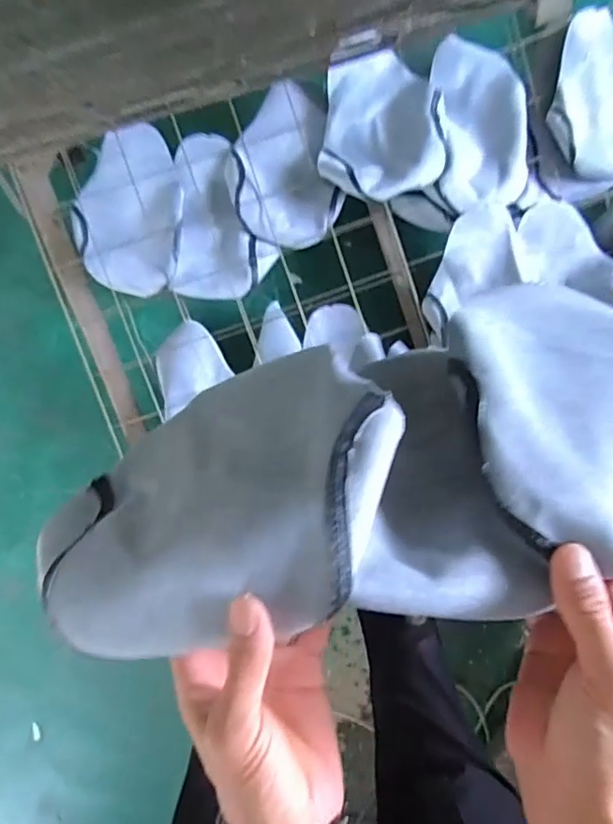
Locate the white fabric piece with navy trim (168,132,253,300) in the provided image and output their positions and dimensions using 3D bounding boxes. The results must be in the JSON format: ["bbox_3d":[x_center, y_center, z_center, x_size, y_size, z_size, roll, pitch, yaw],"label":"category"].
[{"bbox_3d":[-0.159,-0.340,0.991,0.147,0.038,0.275,3,98,-1],"label":"white fabric piece with navy trim"}]

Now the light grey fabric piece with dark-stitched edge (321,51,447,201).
[{"bbox_3d":[0.134,-0.500,0.955,0.206,0.058,0.269,7,98,-2],"label":"light grey fabric piece with dark-stitched edge"}]

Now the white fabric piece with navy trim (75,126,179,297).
[{"bbox_3d":[-0.320,-0.348,0.981,0.185,0.038,0.271,6,94,5],"label":"white fabric piece with navy trim"}]

